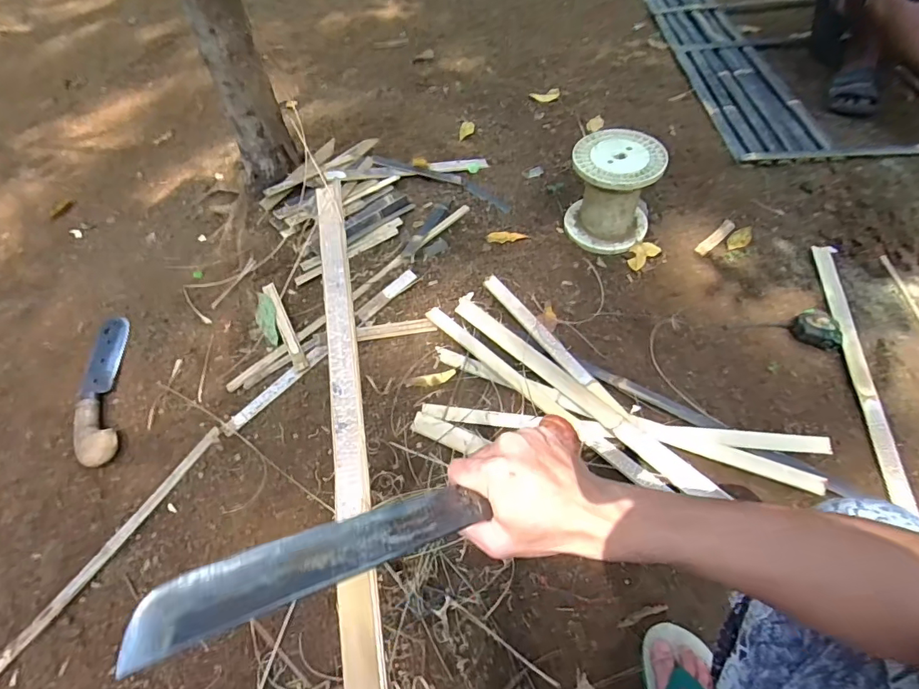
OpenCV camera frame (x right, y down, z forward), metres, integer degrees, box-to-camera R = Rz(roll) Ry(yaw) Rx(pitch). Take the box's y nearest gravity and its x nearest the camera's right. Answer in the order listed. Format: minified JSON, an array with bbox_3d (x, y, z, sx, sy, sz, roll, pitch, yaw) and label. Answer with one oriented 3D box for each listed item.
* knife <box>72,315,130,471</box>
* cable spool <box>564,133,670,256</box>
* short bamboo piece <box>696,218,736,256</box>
[{"bbox_3d":[-0.746,0.086,1.028,0.089,0.044,0.394,-17,53,-9],"label":"knife"},{"bbox_3d":[0.363,-0.360,1.169,0.199,0.196,0.209,10,54,12],"label":"cable spool"},{"bbox_3d":[0.631,-0.262,1.204,0.138,0.024,0.032,-36,58,-22],"label":"short bamboo piece"}]

